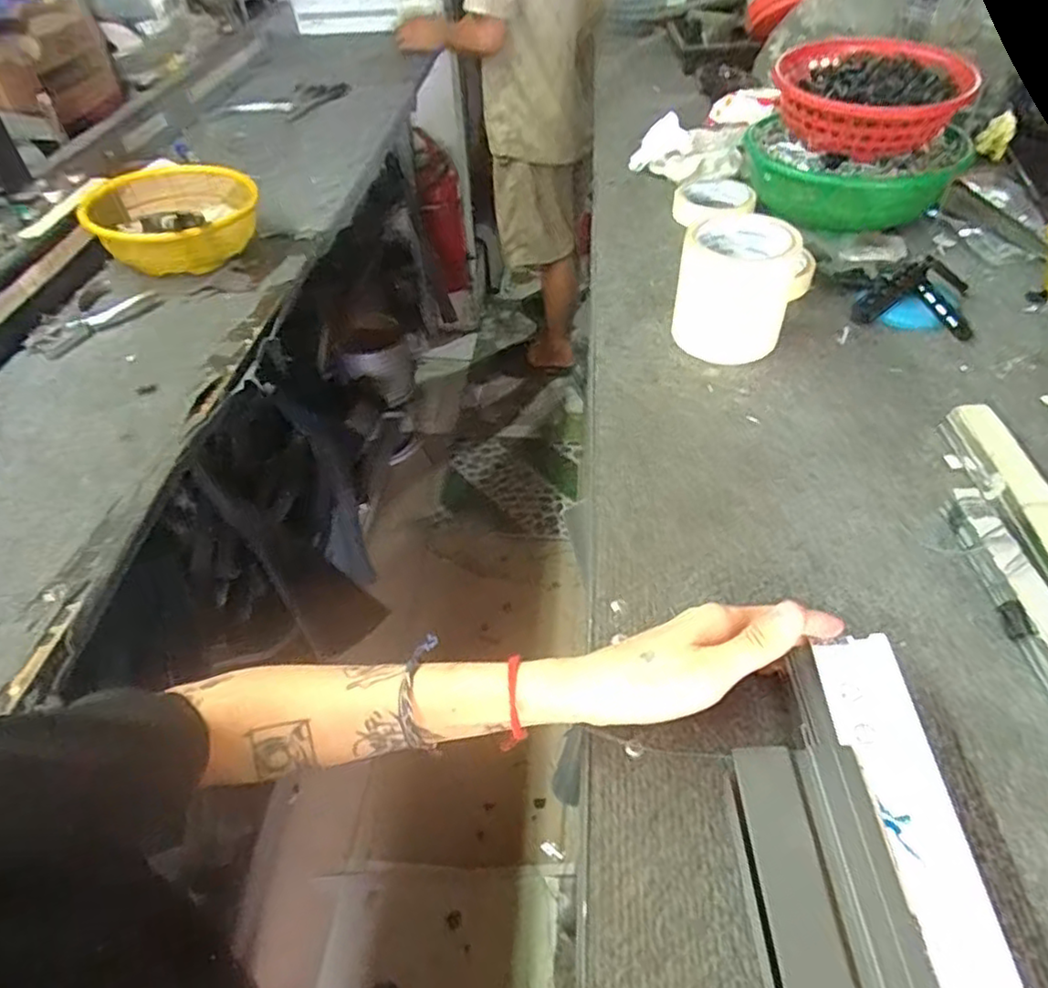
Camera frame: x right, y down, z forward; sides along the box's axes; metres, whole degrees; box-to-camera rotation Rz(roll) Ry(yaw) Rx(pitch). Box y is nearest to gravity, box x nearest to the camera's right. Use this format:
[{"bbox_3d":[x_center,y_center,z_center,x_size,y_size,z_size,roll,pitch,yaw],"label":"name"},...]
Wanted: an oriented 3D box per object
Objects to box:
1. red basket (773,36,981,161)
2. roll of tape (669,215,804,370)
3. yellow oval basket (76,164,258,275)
[{"bbox_3d":[0.359,-0.418,0.699,0.181,0.061,0.180,8,47,10],"label":"red basket"},{"bbox_3d":[0.187,-0.182,0.586,0.089,0.091,0.101,13,49,17],"label":"roll of tape"},{"bbox_3d":[-0.494,-0.395,0.953,0.225,0.082,0.222,-23,50,-18],"label":"yellow oval basket"}]

